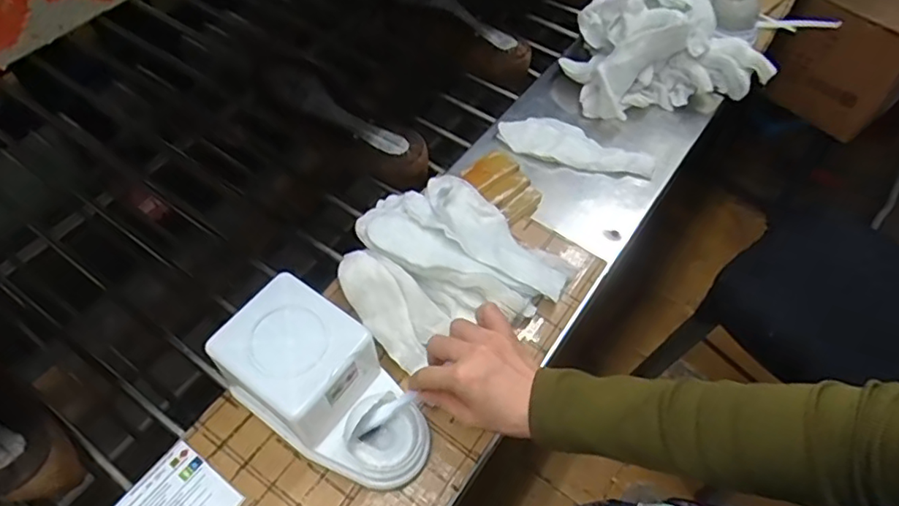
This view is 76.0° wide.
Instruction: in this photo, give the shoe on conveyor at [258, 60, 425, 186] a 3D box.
[{"bbox_3d":[-0.143,-0.174,0.778,0.266,0.067,0.086,31,60,18],"label":"shoe on conveyor"}]

